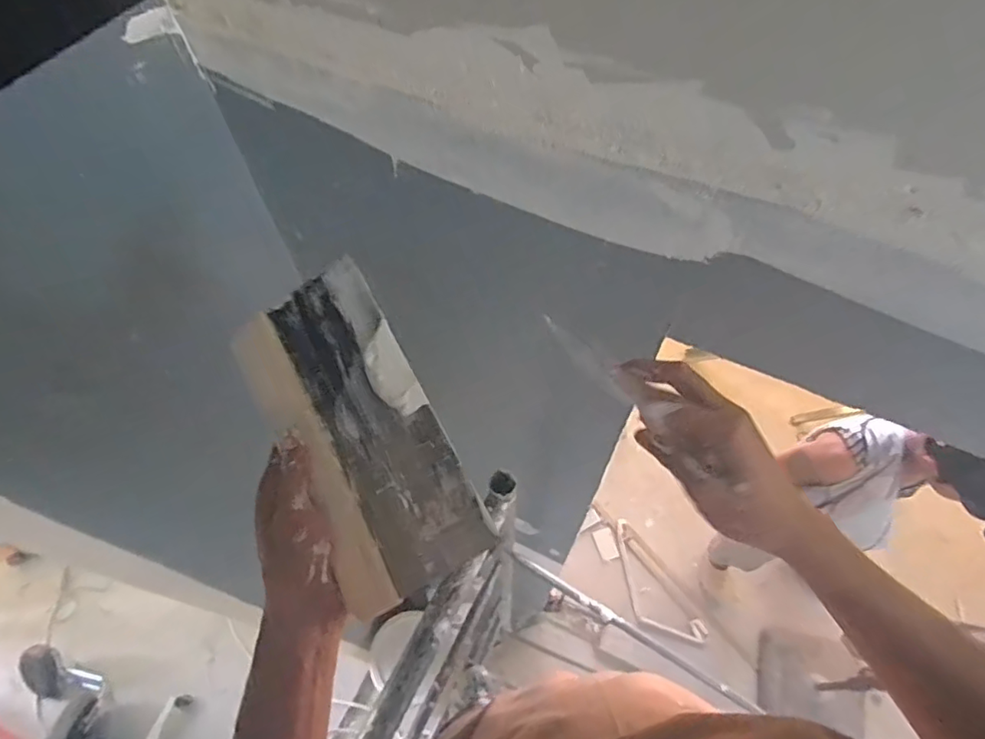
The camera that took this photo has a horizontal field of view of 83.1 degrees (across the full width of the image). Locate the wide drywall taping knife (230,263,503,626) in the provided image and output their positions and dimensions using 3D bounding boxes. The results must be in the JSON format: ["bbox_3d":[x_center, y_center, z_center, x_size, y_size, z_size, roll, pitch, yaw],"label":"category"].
[{"bbox_3d":[-0.101,0.045,0.412,0.114,0.016,0.242,-31,78,8],"label":"wide drywall taping knife"}]

